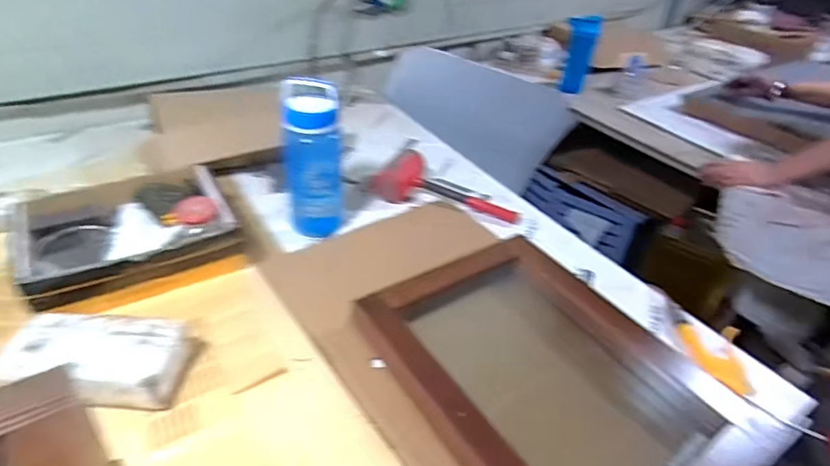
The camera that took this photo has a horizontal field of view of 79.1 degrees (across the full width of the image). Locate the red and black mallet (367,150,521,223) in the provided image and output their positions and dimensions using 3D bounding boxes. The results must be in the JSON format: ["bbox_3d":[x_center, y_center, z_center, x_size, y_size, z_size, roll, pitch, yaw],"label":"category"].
[{"bbox_3d":[0.065,-0.083,1.066,0.309,0.084,0.093,21,40,20],"label":"red and black mallet"}]

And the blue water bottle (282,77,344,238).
[{"bbox_3d":[-0.180,-0.117,0.907,0.092,0.302,0.067,1,37,-5],"label":"blue water bottle"}]

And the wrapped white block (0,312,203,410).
[{"bbox_3d":[-0.413,0.162,0.649,0.212,0.054,0.118,4,37,-2],"label":"wrapped white block"}]

